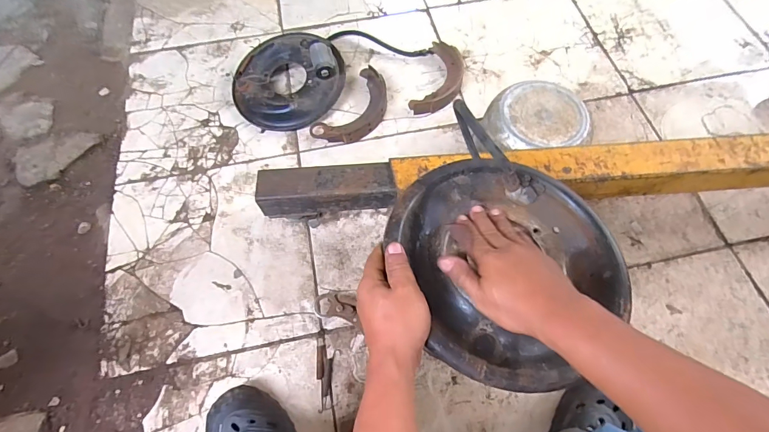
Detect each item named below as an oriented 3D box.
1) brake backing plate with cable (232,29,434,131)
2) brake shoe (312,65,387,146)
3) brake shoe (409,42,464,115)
[{"bbox_3d":[-0.144,-0.381,0.943,0.474,0.080,0.252,-32,70,-12],"label":"brake backing plate with cable"},{"bbox_3d":[-0.061,-0.250,0.907,0.121,0.034,0.223,32,71,14],"label":"brake shoe"},{"bbox_3d":[0.138,-0.329,0.939,0.099,0.034,0.216,18,68,9],"label":"brake shoe"}]

